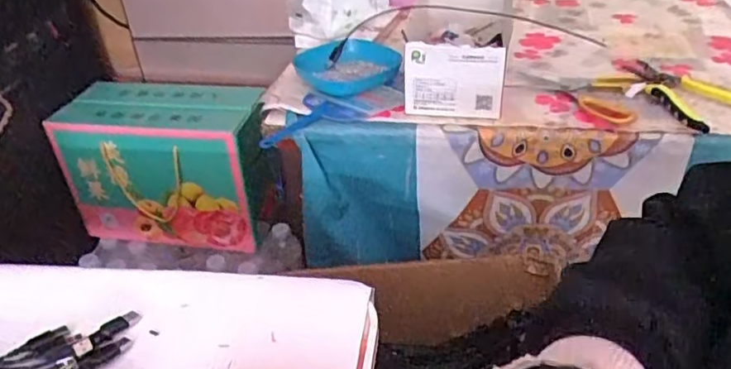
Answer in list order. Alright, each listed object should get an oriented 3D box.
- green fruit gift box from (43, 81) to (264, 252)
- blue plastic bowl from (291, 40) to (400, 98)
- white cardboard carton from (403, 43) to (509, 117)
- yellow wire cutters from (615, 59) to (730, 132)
[{"bbox_3d":[-0.338,-0.036,1.037,0.327,0.236,0.159,5,36,11],"label":"green fruit gift box"},{"bbox_3d":[-0.026,-0.169,0.840,0.144,0.041,0.127,1,36,6],"label":"blue plastic bowl"},{"bbox_3d":[0.107,-0.128,0.720,0.119,0.094,0.019,8,37,14],"label":"white cardboard carton"},{"bbox_3d":[0.405,-0.129,0.759,0.105,0.014,0.185,-14,37,-15],"label":"yellow wire cutters"}]

